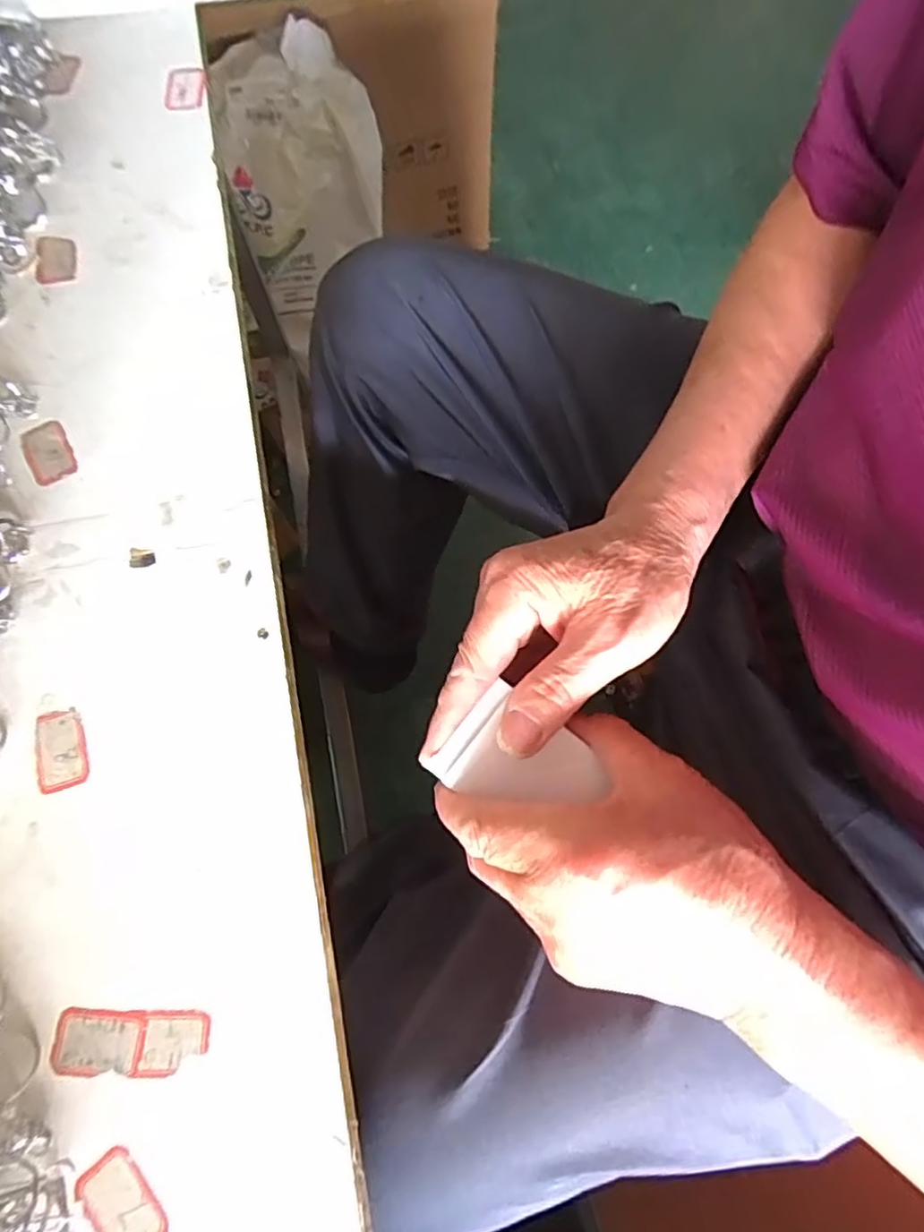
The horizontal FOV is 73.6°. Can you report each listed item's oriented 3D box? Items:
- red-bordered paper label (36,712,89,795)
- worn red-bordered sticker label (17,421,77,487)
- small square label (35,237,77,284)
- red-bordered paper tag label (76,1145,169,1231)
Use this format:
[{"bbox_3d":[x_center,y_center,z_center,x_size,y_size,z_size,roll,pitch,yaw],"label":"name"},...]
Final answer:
[{"bbox_3d":[-0.182,0.060,0.279,0.022,0.004,0.035,-18,74,-8],"label":"red-bordered paper label"},{"bbox_3d":[-0.217,-0.086,0.323,0.022,0.004,0.035,-30,76,-11],"label":"worn red-bordered sticker label"},{"bbox_3d":[-0.240,-0.210,0.365,0.022,0.004,0.034,-3,78,-10],"label":"small square label"},{"bbox_3d":[-0.126,0.219,0.228,0.036,0.004,0.021,42,75,11],"label":"red-bordered paper tag label"}]

